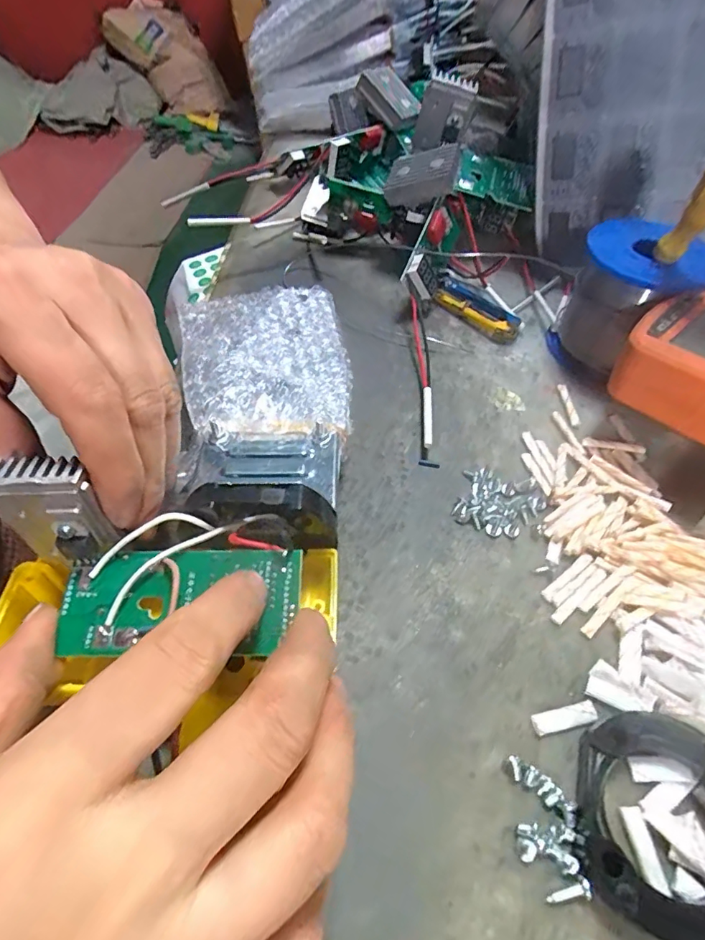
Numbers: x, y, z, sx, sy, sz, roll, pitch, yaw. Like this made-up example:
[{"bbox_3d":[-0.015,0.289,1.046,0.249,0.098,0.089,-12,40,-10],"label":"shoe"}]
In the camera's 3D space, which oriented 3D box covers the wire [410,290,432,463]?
[{"bbox_3d":[0.040,-0.055,0.267,0.009,0.020,0.109,0,52,1],"label":"wire"}]

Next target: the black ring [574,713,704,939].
[{"bbox_3d":[0.099,0.108,0.147,0.056,0.013,0.056,0,52,1],"label":"black ring"}]

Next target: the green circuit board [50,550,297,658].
[{"bbox_3d":[-0.055,0.043,0.155,0.076,0.008,0.033,-5,52,0],"label":"green circuit board"}]

